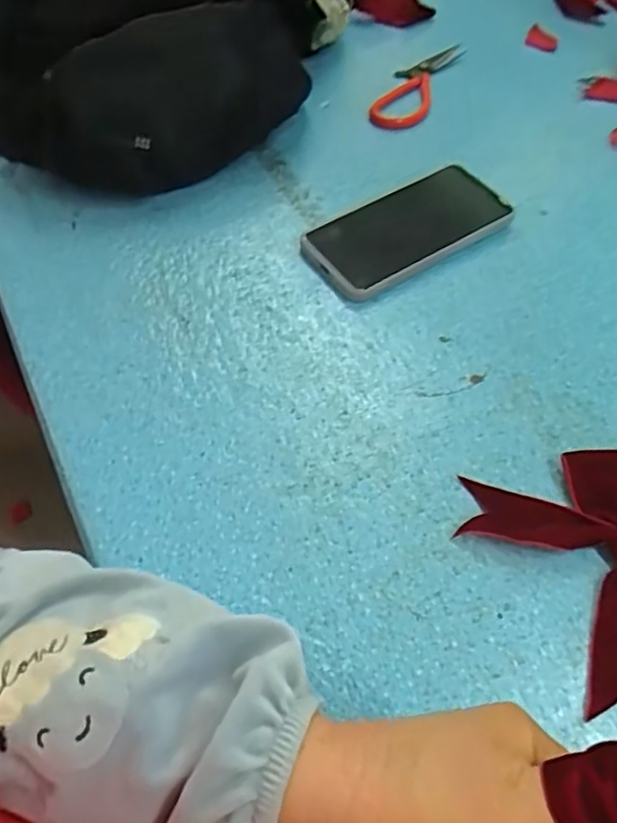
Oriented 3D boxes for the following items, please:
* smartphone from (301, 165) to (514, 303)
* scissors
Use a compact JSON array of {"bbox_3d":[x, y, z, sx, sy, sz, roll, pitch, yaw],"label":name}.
[{"bbox_3d":[0.080,-0.145,0.494,0.166,0.016,0.079,-29,62,-19],"label":"smartphone"},{"bbox_3d":[0.111,-0.331,0.625,0.049,0.006,0.168,23,60,13],"label":"scissors"}]

